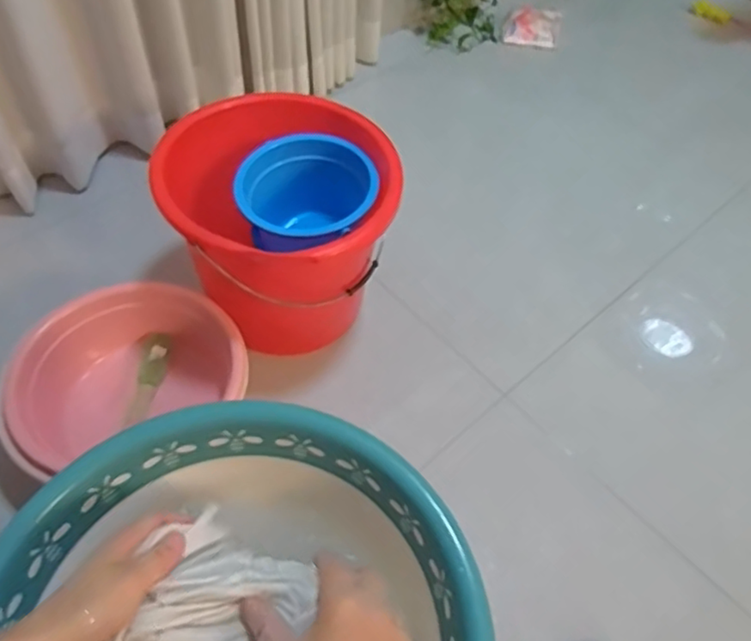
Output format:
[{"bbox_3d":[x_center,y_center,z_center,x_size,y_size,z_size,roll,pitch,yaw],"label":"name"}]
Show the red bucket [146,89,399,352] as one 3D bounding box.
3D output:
[{"bbox_3d":[-0.148,-0.119,0.976,0.304,0.308,0.330,2,54,-3],"label":"red bucket"}]

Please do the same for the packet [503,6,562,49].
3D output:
[{"bbox_3d":[0.411,-0.768,1.623,0.140,0.085,0.031,7,54,0],"label":"packet"}]

